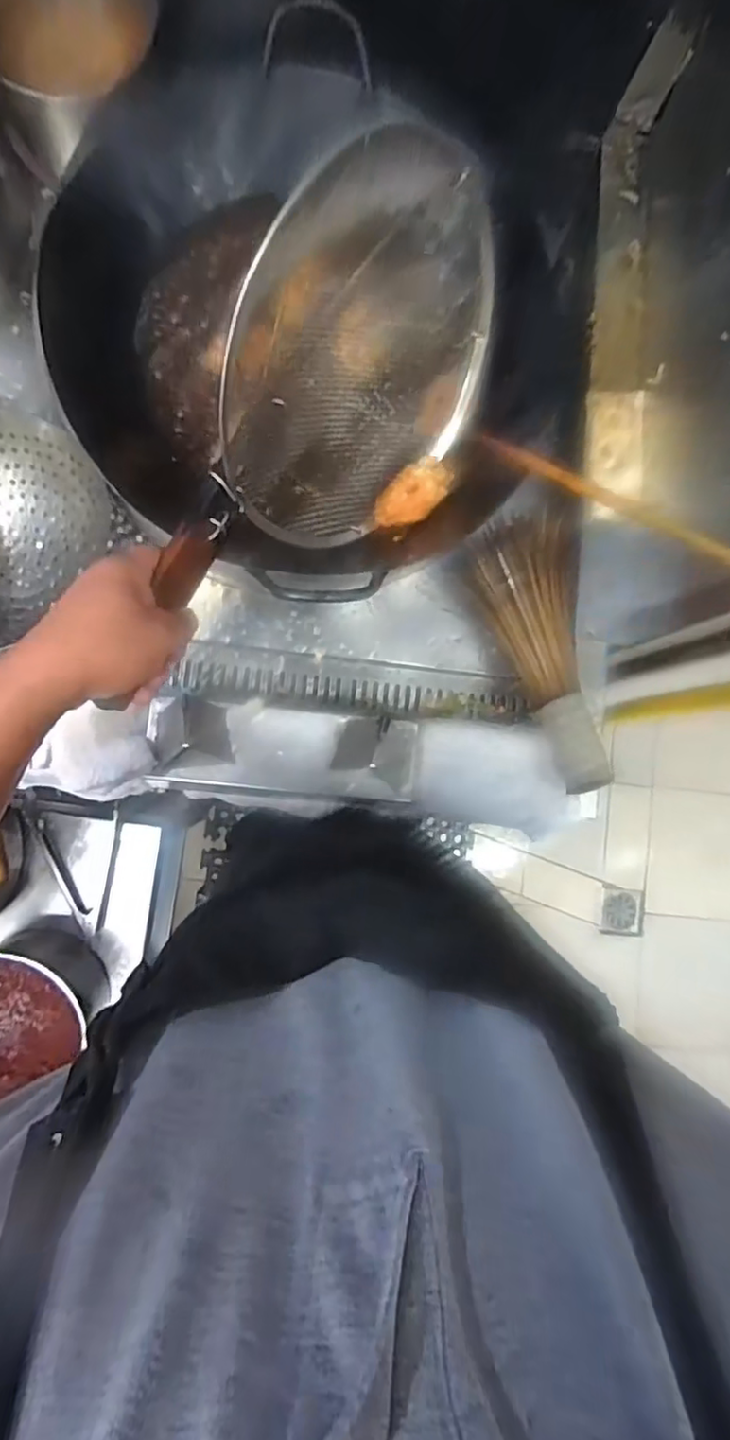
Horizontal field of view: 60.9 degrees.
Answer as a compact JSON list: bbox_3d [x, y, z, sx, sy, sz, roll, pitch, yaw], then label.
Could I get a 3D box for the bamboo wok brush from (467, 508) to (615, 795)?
[{"bbox_3d":[0.175,-0.073,0.622,0.111,0.050,0.281,-3,86,-6],"label":"bamboo wok brush"}]

